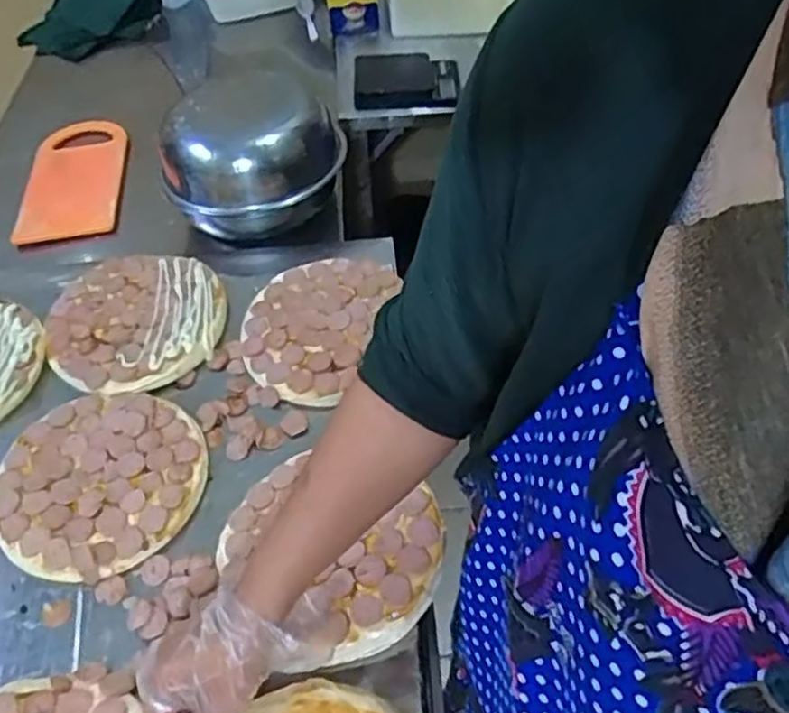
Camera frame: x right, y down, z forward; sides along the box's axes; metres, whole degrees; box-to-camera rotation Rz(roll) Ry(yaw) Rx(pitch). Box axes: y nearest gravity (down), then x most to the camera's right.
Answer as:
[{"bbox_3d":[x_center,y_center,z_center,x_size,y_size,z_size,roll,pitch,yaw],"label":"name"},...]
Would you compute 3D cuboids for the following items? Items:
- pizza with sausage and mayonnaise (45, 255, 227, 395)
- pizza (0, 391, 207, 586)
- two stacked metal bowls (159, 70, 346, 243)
[{"bbox_3d":[-0.300,-0.041,0.818,0.196,0.024,0.193,-1,52,2],"label":"pizza with sausage and mayonnaise"},{"bbox_3d":[-0.287,0.115,0.691,0.193,0.010,0.194,-21,54,-13],"label":"pizza"},{"bbox_3d":[-0.201,-0.294,1.002,0.241,0.129,0.252,-1,50,1],"label":"two stacked metal bowls"}]

